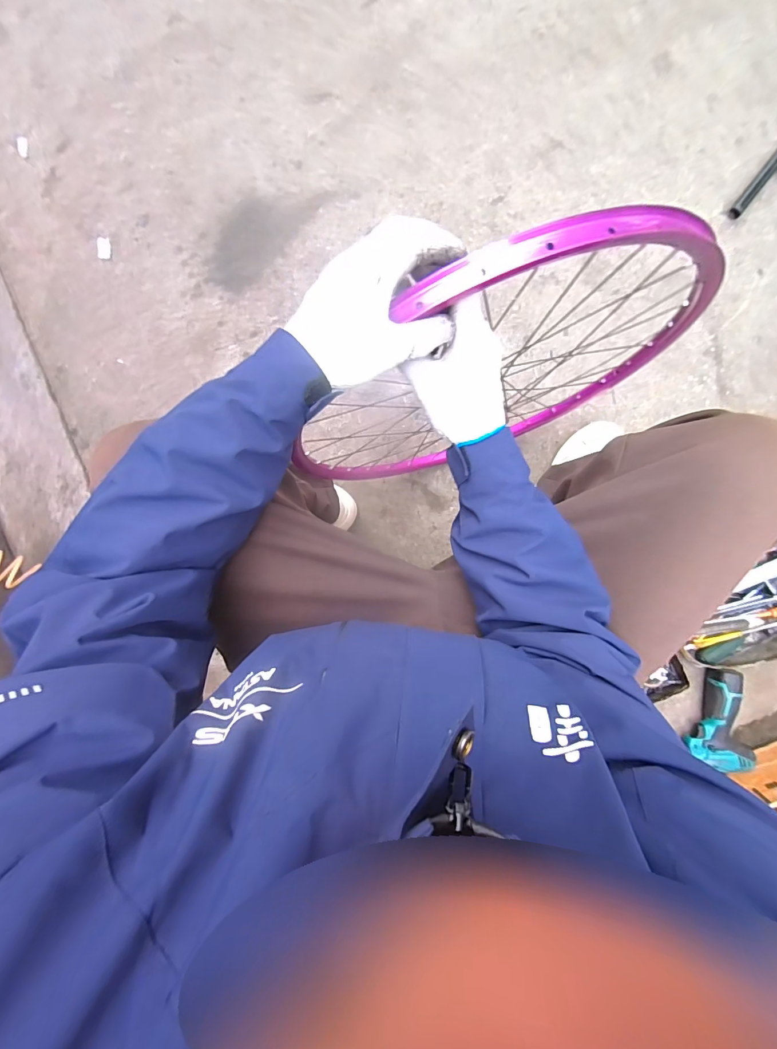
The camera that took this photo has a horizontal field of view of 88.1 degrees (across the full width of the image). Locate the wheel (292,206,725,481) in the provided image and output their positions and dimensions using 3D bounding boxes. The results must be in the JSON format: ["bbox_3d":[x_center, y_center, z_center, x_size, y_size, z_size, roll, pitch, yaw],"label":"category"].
[{"bbox_3d":[0.135,-0.188,0.567,0.559,0.511,0.092,-20,89,4],"label":"wheel"}]

